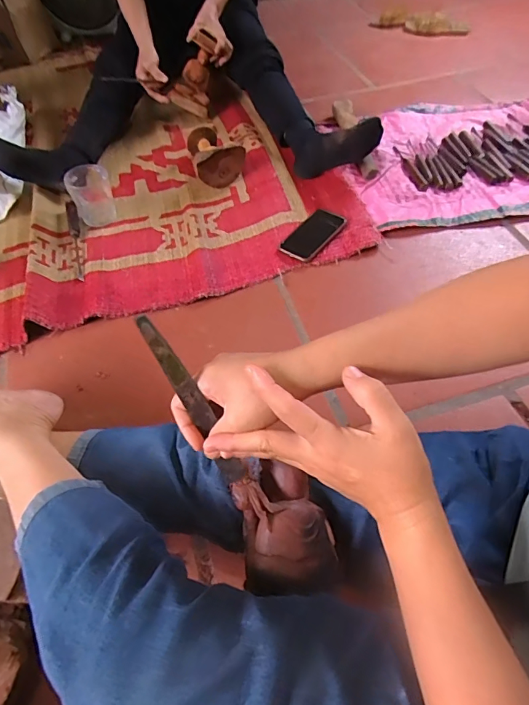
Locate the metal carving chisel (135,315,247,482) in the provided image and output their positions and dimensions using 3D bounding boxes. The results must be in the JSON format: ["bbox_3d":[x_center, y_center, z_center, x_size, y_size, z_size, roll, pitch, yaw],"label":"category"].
[{"bbox_3d":[-0.055,0.043,0.356,0.023,0.168,0.006,-19,26,10],"label":"metal carving chisel"}]

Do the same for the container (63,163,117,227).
[{"bbox_3d":[-0.371,-0.339,0.937,0.087,0.095,0.070,-21,57,-13],"label":"container"}]

